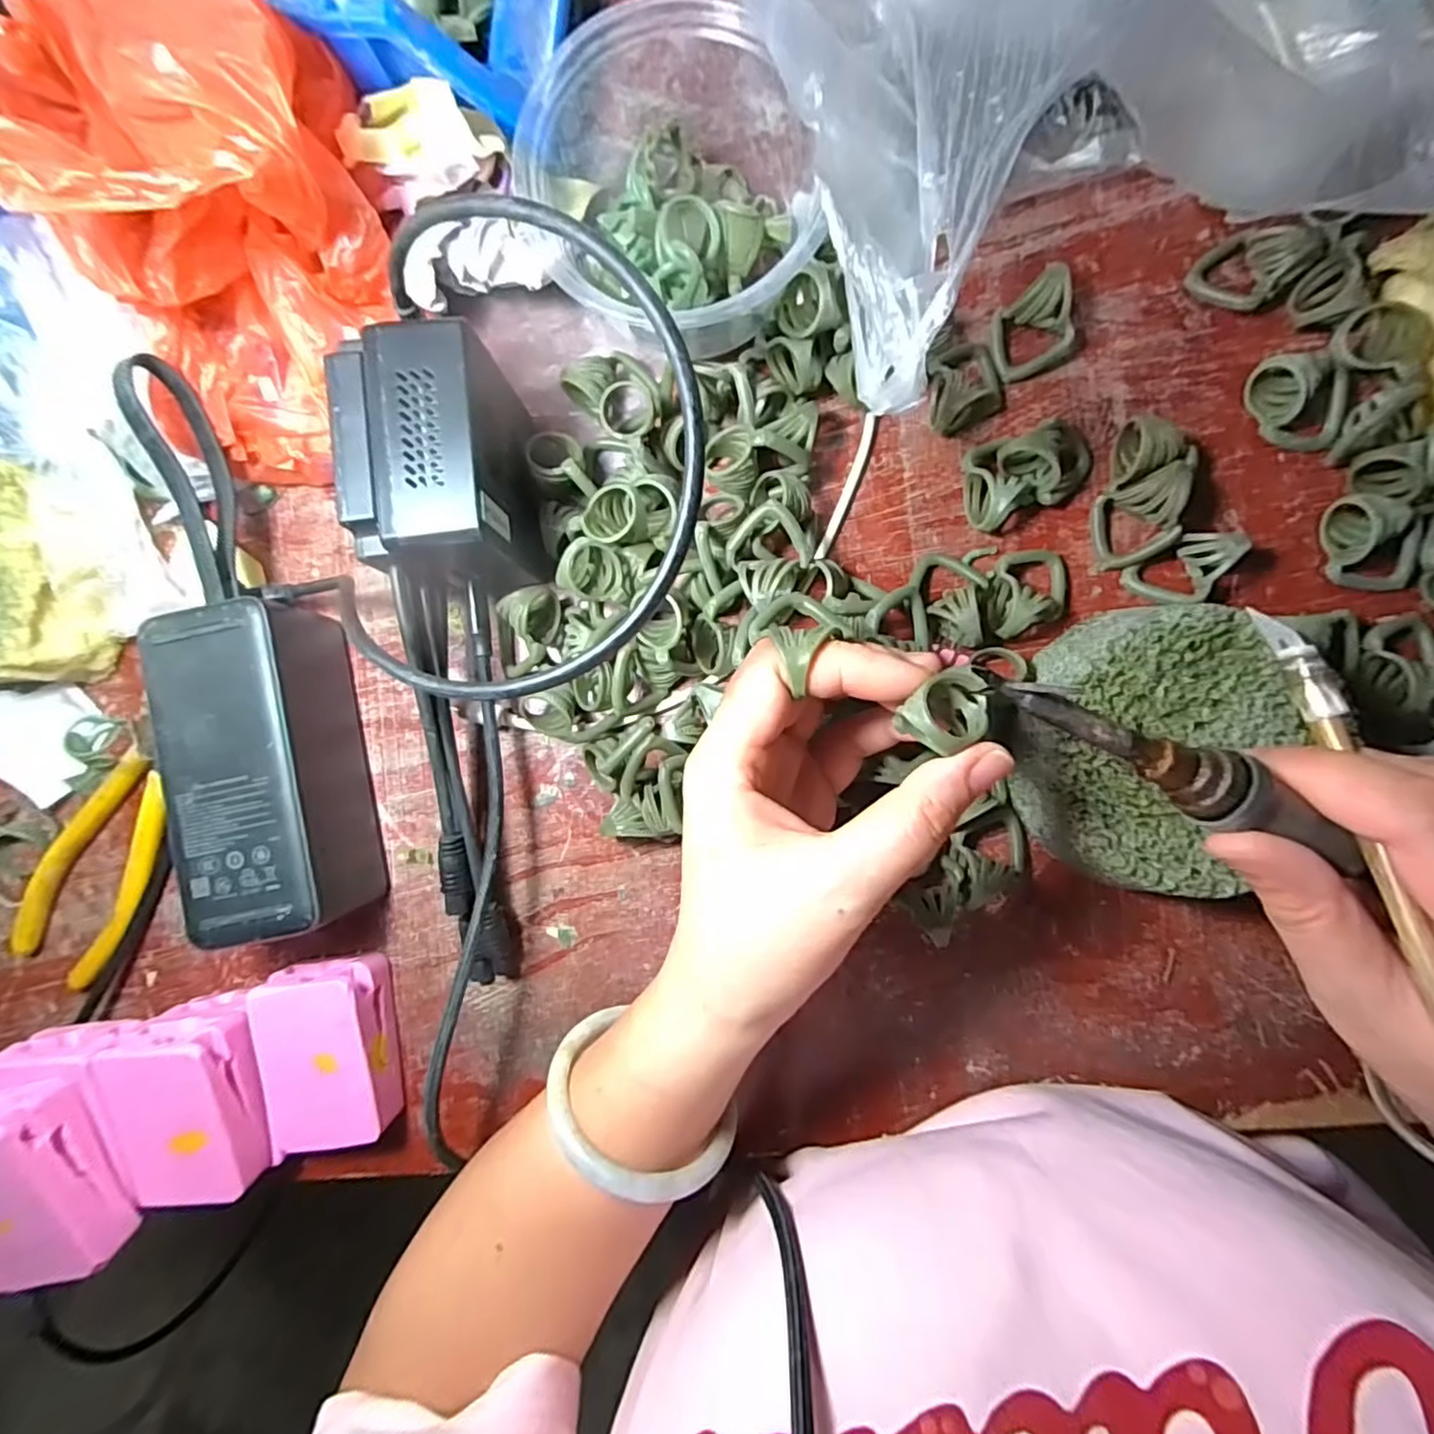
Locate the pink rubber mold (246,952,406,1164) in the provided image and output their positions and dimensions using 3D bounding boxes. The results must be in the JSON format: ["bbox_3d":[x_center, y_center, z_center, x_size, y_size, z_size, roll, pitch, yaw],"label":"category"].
[{"bbox_3d":[-0.165,0.143,0.277,0.047,0.029,0.072,-9,89,4],"label":"pink rubber mold"}]

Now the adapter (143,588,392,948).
[{"bbox_3d":[-0.180,0.021,0.268,0.058,0.052,0.129,-14,89,4],"label":"adapter"}]

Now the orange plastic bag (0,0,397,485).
[{"bbox_3d":[-0.182,-0.175,0.226,0.112,0.110,0.125,-9,89,4],"label":"orange plastic bag"}]

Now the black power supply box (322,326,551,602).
[{"bbox_3d":[-0.099,-0.092,0.238,0.056,0.048,0.079,-7,89,4],"label":"black power supply box"}]

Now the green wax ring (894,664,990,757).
[{"bbox_3d":[0.067,-0.002,0.189,0.029,0.017,0.021,-18,89,4],"label":"green wax ring"}]

